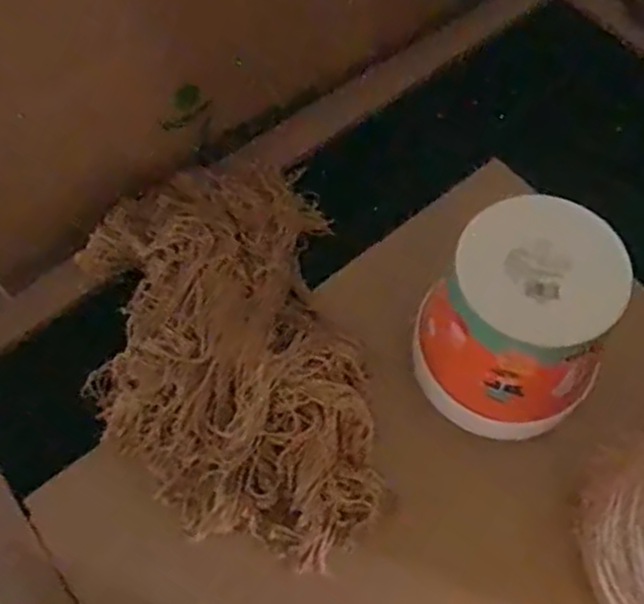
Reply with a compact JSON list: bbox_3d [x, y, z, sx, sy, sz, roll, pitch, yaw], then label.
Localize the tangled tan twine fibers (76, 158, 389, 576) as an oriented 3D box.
[{"bbox_3d":[-0.092,0.043,0.667,0.241,0.076,0.393,-13,65,-5],"label":"tangled tan twine fibers"}]

